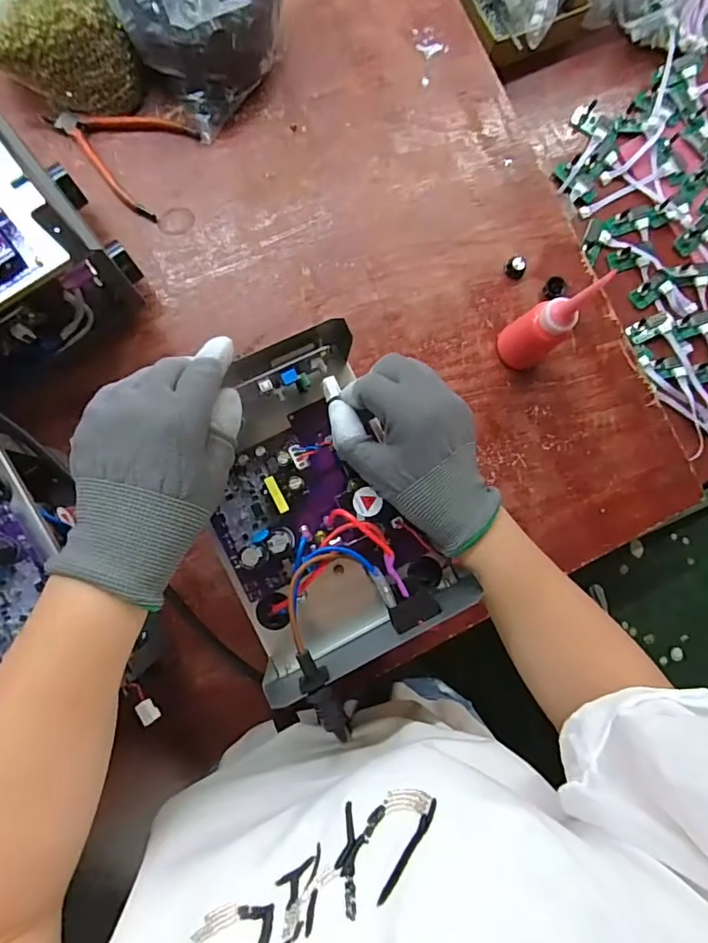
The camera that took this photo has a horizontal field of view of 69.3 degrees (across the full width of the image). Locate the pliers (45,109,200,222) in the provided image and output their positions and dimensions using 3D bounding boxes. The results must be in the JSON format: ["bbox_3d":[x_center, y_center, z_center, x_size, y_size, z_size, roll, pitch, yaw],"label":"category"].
[{"bbox_3d":[-0.240,-0.332,0.519,0.131,0.018,0.104,27,84,0],"label":"pliers"}]

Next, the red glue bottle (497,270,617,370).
[{"bbox_3d":[0.177,-0.138,0.478,0.045,0.149,0.044,0,85,-2],"label":"red glue bottle"}]

